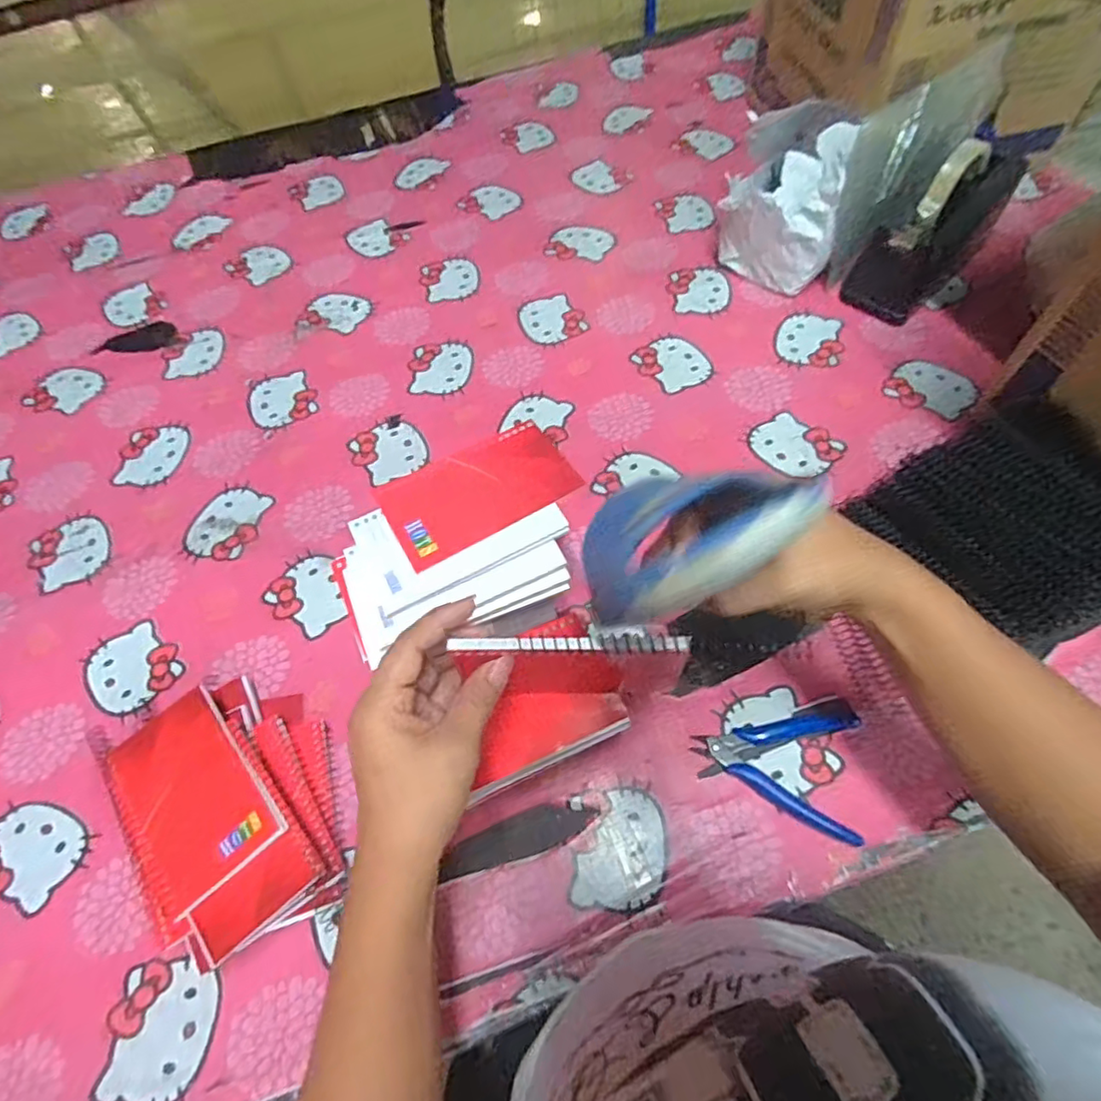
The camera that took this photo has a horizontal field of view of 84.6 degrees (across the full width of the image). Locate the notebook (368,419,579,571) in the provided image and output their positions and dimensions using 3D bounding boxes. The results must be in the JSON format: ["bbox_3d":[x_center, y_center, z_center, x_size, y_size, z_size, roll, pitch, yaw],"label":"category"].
[{"bbox_3d":[-0.051,-0.044,0.427,0.128,0.009,0.081,-28,62,-11],"label":"notebook"}]

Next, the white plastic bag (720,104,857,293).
[{"bbox_3d":[0.258,-0.391,0.675,0.114,0.140,0.139,14,62,12],"label":"white plastic bag"}]

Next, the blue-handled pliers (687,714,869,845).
[{"bbox_3d":[0.167,0.151,0.446,0.112,0.007,0.088,13,62,11],"label":"blue-handled pliers"}]

